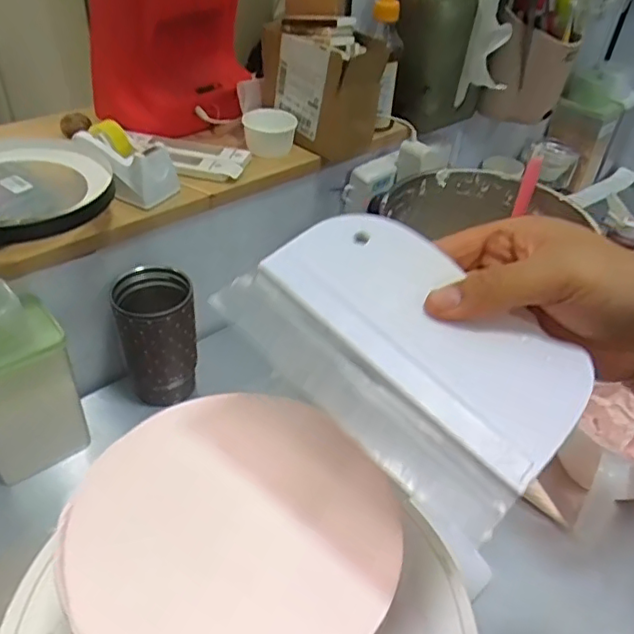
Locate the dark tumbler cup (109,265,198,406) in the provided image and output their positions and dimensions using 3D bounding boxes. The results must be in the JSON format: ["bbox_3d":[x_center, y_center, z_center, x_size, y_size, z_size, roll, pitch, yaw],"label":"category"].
[{"bbox_3d":[-0.175,0.027,0.658,0.079,0.156,0.076,4,41,-3],"label":"dark tumbler cup"}]

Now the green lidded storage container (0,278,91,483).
[{"bbox_3d":[-0.281,0.059,0.557,0.100,0.185,0.080,-31,53,-35],"label":"green lidded storage container"}]

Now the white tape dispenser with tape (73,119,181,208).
[{"bbox_3d":[-0.199,-0.164,0.635,0.101,0.057,0.057,23,44,18],"label":"white tape dispenser with tape"}]

